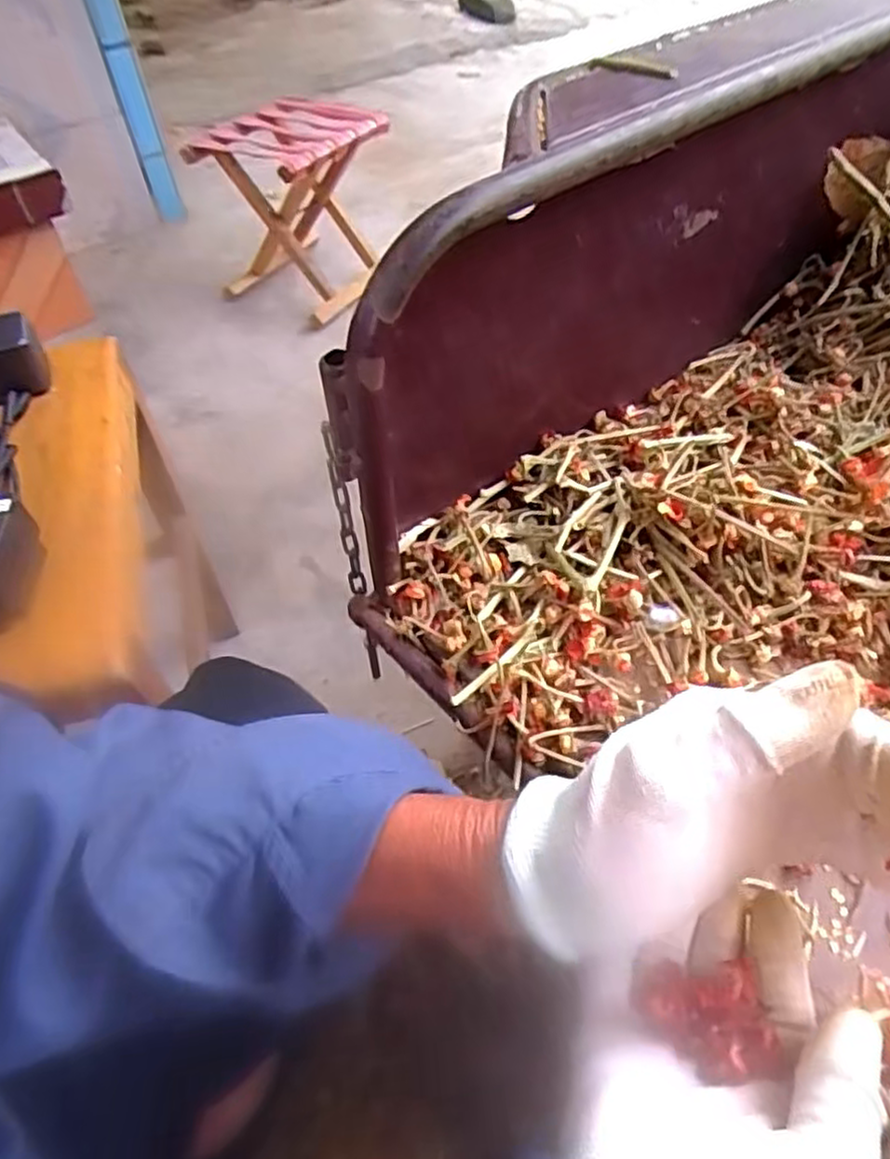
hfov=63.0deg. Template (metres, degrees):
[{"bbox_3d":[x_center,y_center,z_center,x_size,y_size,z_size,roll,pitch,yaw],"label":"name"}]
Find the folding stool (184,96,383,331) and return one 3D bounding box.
[{"bbox_3d":[-0.281,-0.722,1.418,0.272,0.290,0.316,30,59,25],"label":"folding stool"}]

